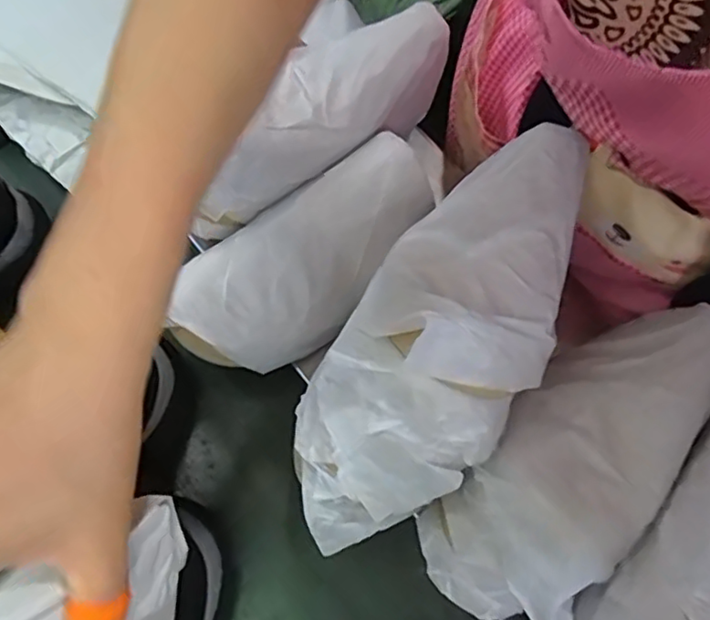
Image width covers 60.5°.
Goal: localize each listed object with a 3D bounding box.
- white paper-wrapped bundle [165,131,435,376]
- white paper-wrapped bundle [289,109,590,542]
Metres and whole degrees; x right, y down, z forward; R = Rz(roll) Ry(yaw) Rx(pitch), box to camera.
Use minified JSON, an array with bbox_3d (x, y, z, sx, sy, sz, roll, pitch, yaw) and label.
[{"bbox_3d":[-0.035,-0.036,0.461,0.207,0.060,0.098,-37,101,-9],"label":"white paper-wrapped bundle"},{"bbox_3d":[0.056,-0.001,0.343,0.100,0.114,0.263,33,62,9],"label":"white paper-wrapped bundle"}]

